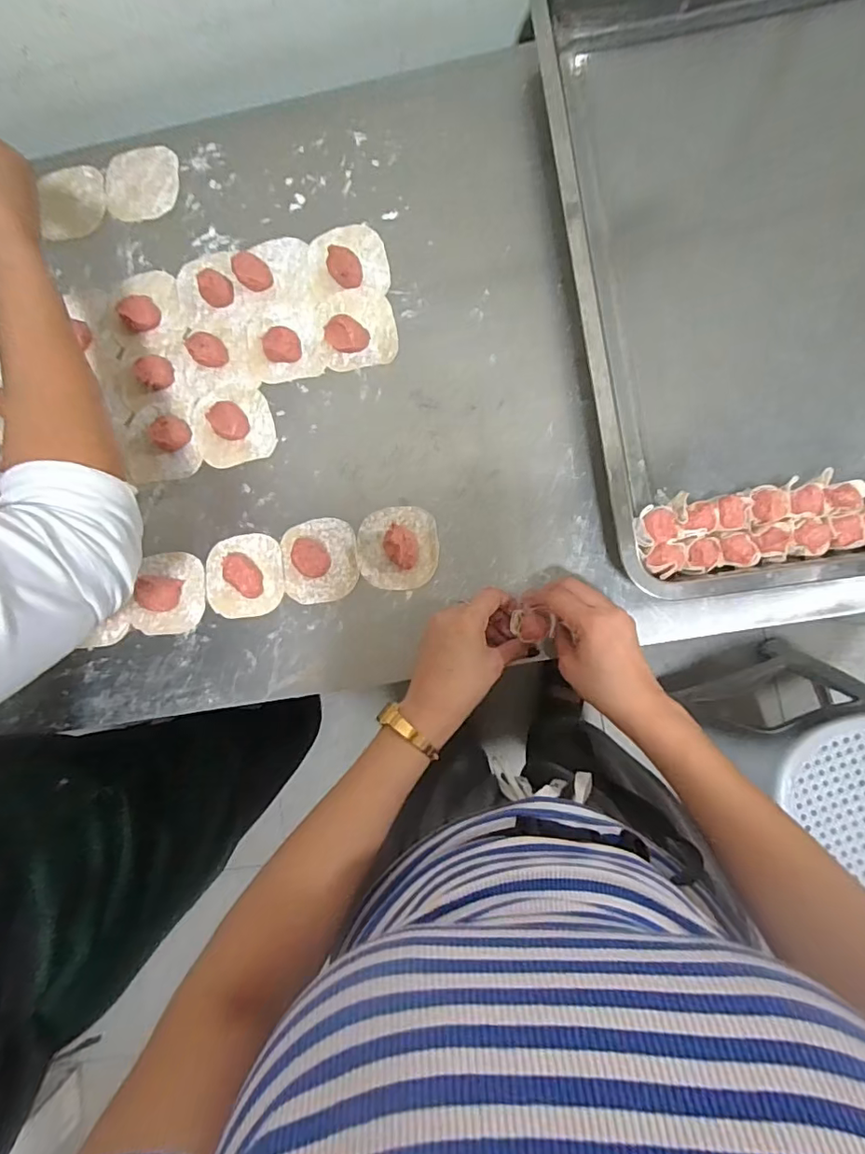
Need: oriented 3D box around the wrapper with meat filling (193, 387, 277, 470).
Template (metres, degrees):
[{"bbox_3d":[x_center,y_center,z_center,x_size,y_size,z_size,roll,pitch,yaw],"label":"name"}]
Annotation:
[{"bbox_3d":[-0.196,-0.150,0.512,0.075,0.021,0.078,0,85,3],"label":"wrapper with meat filling"}]

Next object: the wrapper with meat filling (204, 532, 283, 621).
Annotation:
[{"bbox_3d":[-0.181,-0.003,0.500,0.075,0.020,0.078,-4,85,3],"label":"wrapper with meat filling"}]

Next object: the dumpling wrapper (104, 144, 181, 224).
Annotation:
[{"bbox_3d":[-0.305,-0.415,0.556,0.078,0.004,0.081,0,85,3],"label":"dumpling wrapper"}]

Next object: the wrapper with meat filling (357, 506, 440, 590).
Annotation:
[{"bbox_3d":[-0.033,-0.028,0.486,0.075,0.025,0.076,-1,85,3],"label":"wrapper with meat filling"}]

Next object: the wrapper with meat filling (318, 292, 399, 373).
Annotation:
[{"bbox_3d":[-0.074,-0.245,0.510,0.073,0.022,0.077,-9,85,3],"label":"wrapper with meat filling"}]

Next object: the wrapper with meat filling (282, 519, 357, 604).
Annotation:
[{"bbox_3d":[-0.107,-0.016,0.492,0.071,0.025,0.077,-7,85,3],"label":"wrapper with meat filling"}]

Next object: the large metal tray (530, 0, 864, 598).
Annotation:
[{"bbox_3d":[0.318,-0.291,0.471,0.392,0.055,0.589,-8,85,3],"label":"large metal tray"}]

